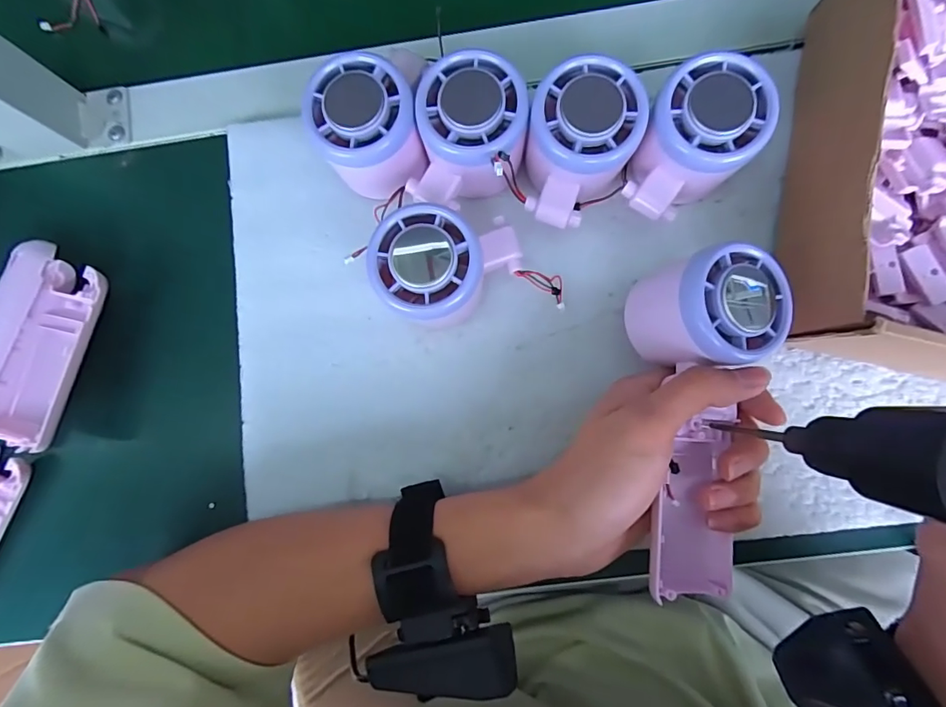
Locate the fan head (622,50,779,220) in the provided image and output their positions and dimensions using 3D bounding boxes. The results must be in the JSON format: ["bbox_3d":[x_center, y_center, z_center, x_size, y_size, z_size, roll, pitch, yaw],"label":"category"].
[{"bbox_3d":[0.112,-0.103,0.245,0.051,0.055,0.071,26,87,6],"label":"fan head"}]

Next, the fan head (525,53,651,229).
[{"bbox_3d":[0.054,-0.104,0.249,0.055,0.056,0.074,30,88,6],"label":"fan head"}]

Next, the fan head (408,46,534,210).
[{"bbox_3d":[0.000,-0.111,0.249,0.055,0.047,0.066,9,86,5],"label":"fan head"}]

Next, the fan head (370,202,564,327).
[{"bbox_3d":[0.000,-0.045,0.248,0.094,0.057,0.051,-6,85,4],"label":"fan head"}]

